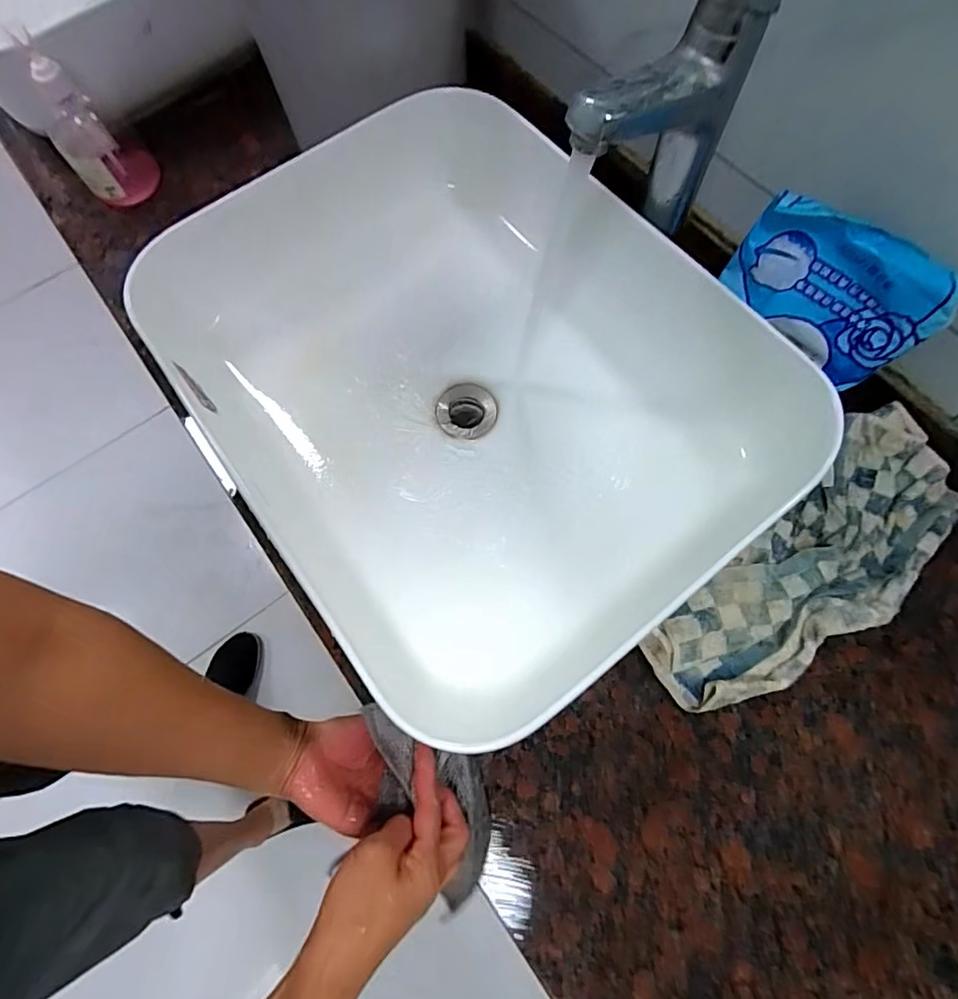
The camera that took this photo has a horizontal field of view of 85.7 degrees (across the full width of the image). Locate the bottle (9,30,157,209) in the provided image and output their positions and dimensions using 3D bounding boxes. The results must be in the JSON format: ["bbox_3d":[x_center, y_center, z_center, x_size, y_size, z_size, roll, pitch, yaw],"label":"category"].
[{"bbox_3d":[-0.417,-0.395,0.555,0.083,0.137,0.084,-38,74,-11],"label":"bottle"}]

